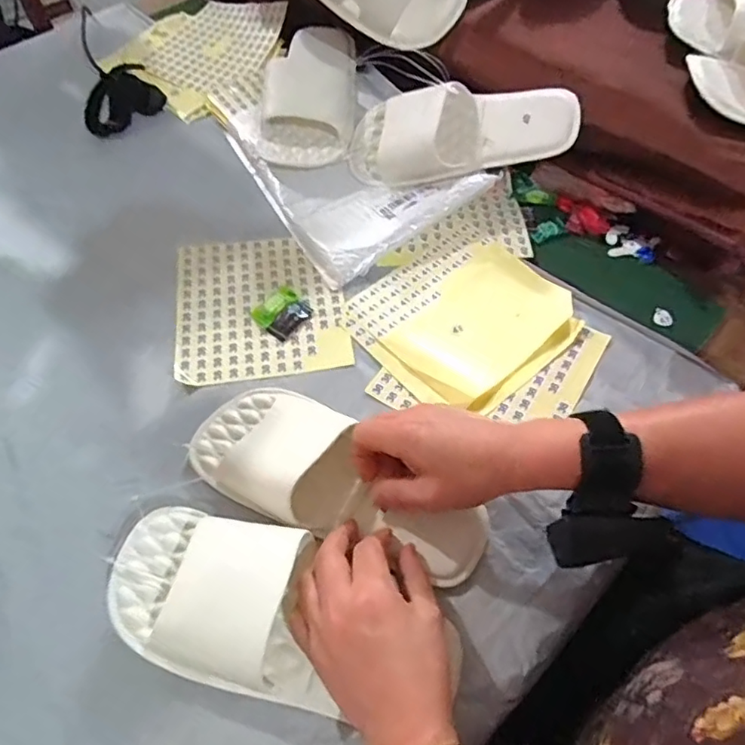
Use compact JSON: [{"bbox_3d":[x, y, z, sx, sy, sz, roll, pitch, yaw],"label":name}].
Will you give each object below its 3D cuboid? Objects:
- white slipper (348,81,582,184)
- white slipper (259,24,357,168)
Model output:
[{"bbox_3d":[0.088,-0.253,0.600,0.240,0.064,0.096,-4,76,19],"label":"white slipper"},{"bbox_3d":[-0.070,-0.326,0.671,0.102,0.072,0.234,3,58,2],"label":"white slipper"}]

